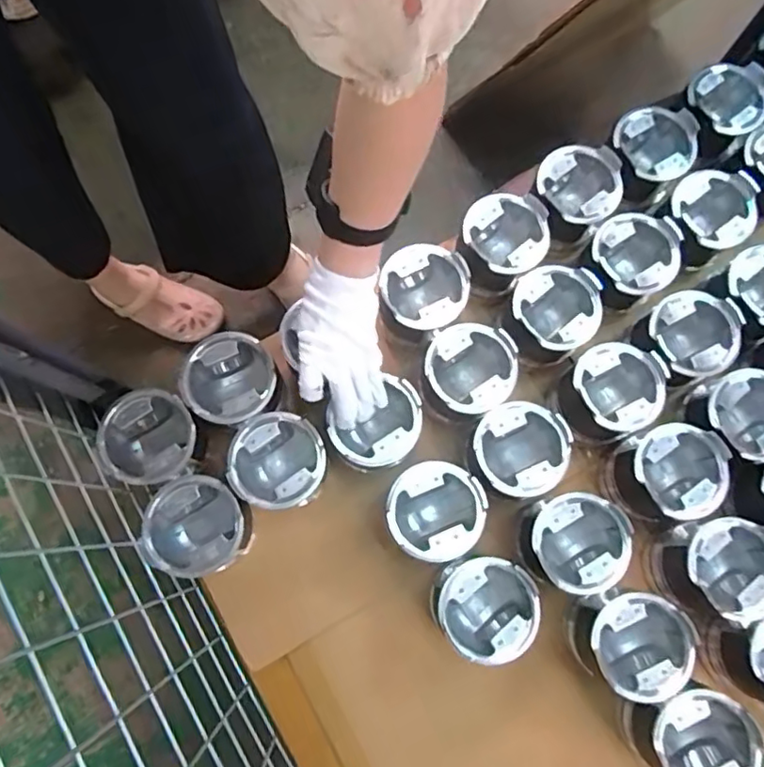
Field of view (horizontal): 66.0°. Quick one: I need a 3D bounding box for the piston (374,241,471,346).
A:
[{"bbox_3d":[0.047,-0.104,0.667,0.098,0.080,0.093,0,76,-1],"label":"piston"}]

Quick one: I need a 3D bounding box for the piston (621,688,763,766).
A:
[{"bbox_3d":[0.307,0.353,0.595,0.100,0.089,0.096,-9,77,-3],"label":"piston"}]

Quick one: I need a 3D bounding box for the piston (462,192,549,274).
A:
[{"bbox_3d":[0.144,-0.169,0.701,0.095,0.074,0.090,0,76,-1],"label":"piston"}]

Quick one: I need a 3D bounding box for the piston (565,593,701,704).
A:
[{"bbox_3d":[0.254,0.268,0.616,0.109,0.093,0.097,21,77,4],"label":"piston"}]

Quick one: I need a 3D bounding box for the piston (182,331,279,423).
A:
[{"bbox_3d":[-0.163,-0.002,0.638,0.093,0.086,0.086,-28,79,-8],"label":"piston"}]

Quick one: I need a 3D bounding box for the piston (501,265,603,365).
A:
[{"bbox_3d":[0.192,-0.080,0.673,0.094,0.089,0.095,-33,79,-9],"label":"piston"}]

